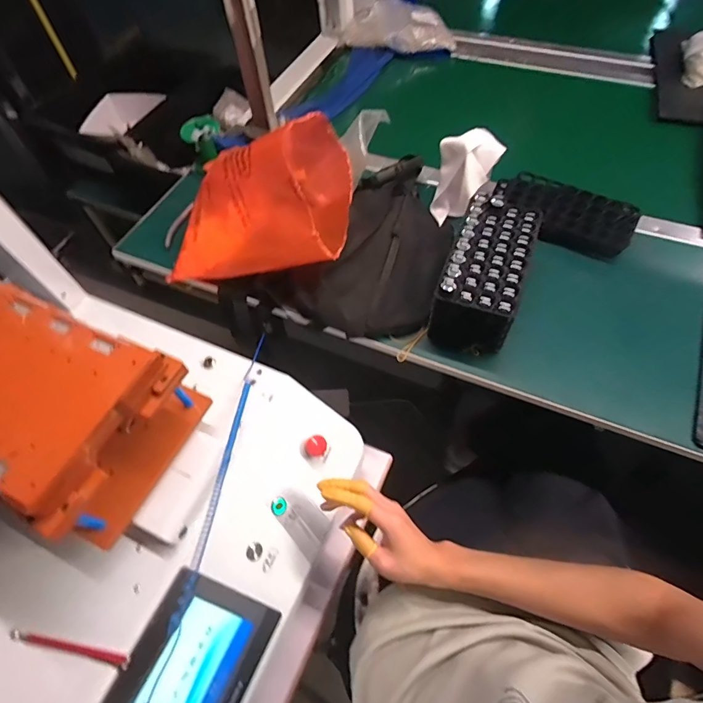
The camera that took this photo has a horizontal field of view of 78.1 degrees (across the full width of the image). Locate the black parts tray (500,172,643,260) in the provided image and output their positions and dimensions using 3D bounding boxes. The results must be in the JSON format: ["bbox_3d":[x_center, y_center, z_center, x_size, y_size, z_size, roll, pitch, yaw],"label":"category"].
[{"bbox_3d":[0.339,-0.225,0.691,0.211,0.053,0.097,27,64,18],"label":"black parts tray"}]

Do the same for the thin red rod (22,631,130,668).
[{"bbox_3d":[-0.285,0.306,0.447,0.118,0.005,0.011,9,60,9],"label":"thin red rod"}]

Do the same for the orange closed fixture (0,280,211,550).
[{"bbox_3d":[-0.328,0.062,0.481,0.240,0.140,0.175,22,62,16],"label":"orange closed fixture"}]

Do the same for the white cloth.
[{"bbox_3d":[0.173,-0.268,0.659,0.092,0.109,0.080,11,60,10],"label":"white cloth"}]

